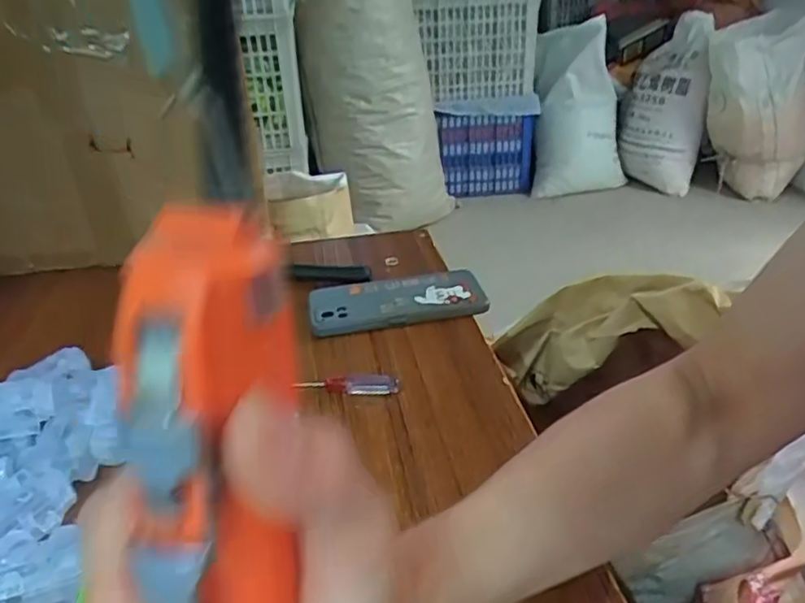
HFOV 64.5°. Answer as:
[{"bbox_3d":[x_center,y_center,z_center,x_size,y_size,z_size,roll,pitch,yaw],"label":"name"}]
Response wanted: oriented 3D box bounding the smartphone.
[{"bbox_3d":[-0.006,-0.003,0.610,0.163,0.009,0.071,-8,40,-5],"label":"smartphone"}]

